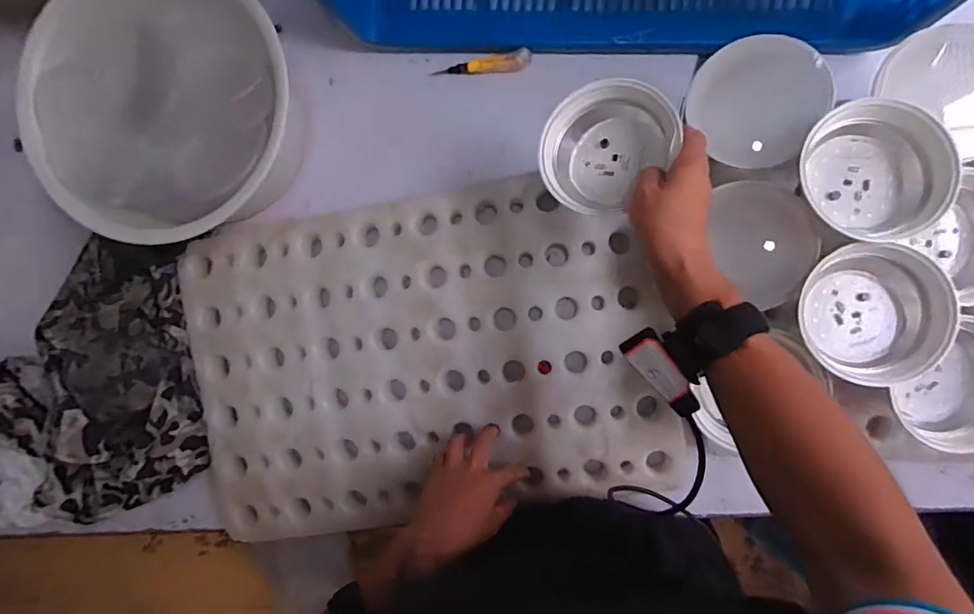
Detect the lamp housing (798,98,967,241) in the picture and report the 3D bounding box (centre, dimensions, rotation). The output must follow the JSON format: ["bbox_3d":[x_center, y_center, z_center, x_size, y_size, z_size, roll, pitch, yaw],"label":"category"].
[{"bbox_3d":[0.316,-0.110,0.408,0.105,0.045,0.113,-9,91,9],"label":"lamp housing"}]

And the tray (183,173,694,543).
[{"bbox_3d":[-0.073,0.059,0.562,0.525,0.040,0.358,-10,91,9],"label":"tray"}]

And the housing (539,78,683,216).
[{"bbox_3d":[0.105,-0.137,0.426,0.116,0.048,0.105,-8,80,19],"label":"housing"}]

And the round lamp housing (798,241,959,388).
[{"bbox_3d":[0.318,0.005,0.412,0.108,0.040,0.112,4,93,9],"label":"round lamp housing"}]

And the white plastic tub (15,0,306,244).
[{"bbox_3d":[-0.337,-0.199,0.552,0.271,0.138,0.250,0,92,9],"label":"white plastic tub"}]

